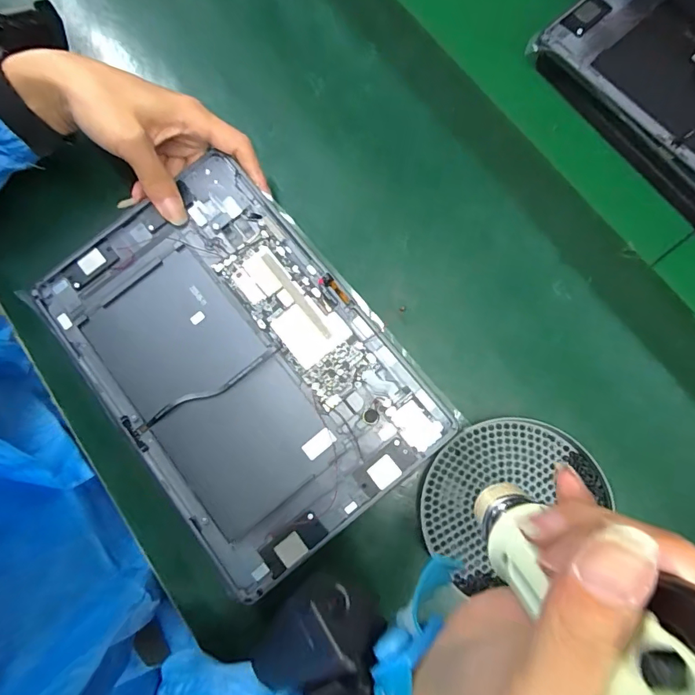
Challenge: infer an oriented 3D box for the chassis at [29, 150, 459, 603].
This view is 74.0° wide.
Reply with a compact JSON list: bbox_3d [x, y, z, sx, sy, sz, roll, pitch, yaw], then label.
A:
[{"bbox_3d":[-0.073,0.008,0.301,0.171,0.014,0.253,-39,79,-7],"label":"chassis"}]

